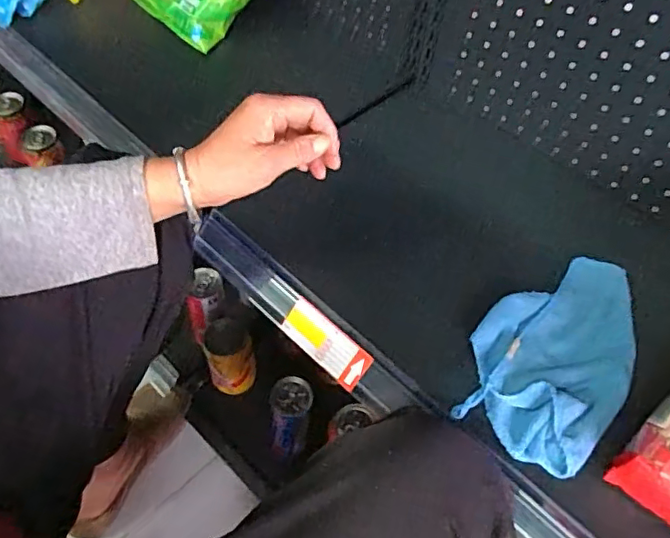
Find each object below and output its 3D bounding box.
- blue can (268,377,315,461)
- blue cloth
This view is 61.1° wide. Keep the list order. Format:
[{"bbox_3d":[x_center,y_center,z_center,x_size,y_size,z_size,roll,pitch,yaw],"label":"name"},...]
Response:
[{"bbox_3d":[-0.061,0.203,0.762,0.053,0.156,0.054,3,54,-4],"label":"blue can"},{"bbox_3d":[0.202,0.070,0.511,0.129,0.023,0.222,33,57,17],"label":"blue cloth"}]

